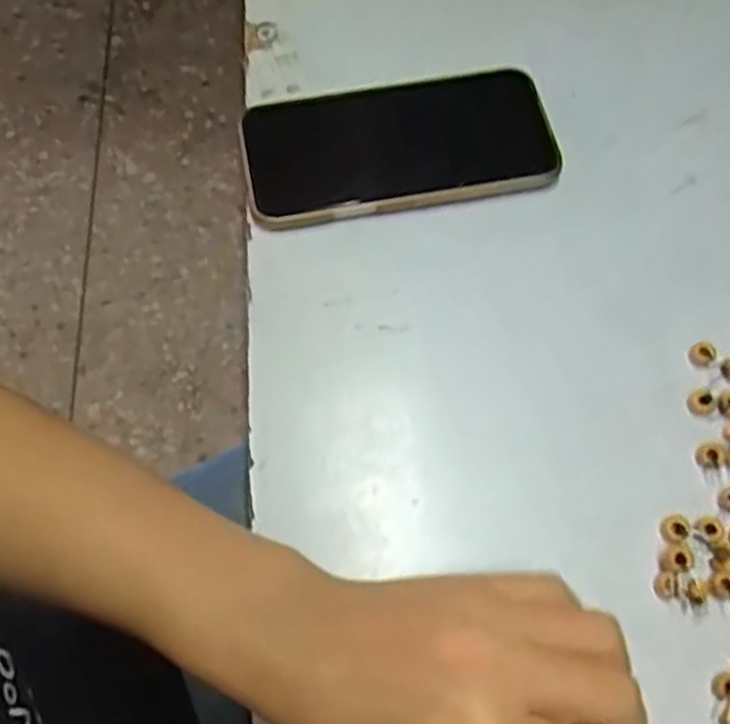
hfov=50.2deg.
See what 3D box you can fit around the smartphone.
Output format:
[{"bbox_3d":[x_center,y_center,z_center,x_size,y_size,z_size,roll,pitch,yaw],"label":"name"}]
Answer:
[{"bbox_3d":[0.018,-0.114,0.416,0.161,0.015,0.079,-10,66,-6],"label":"smartphone"}]

